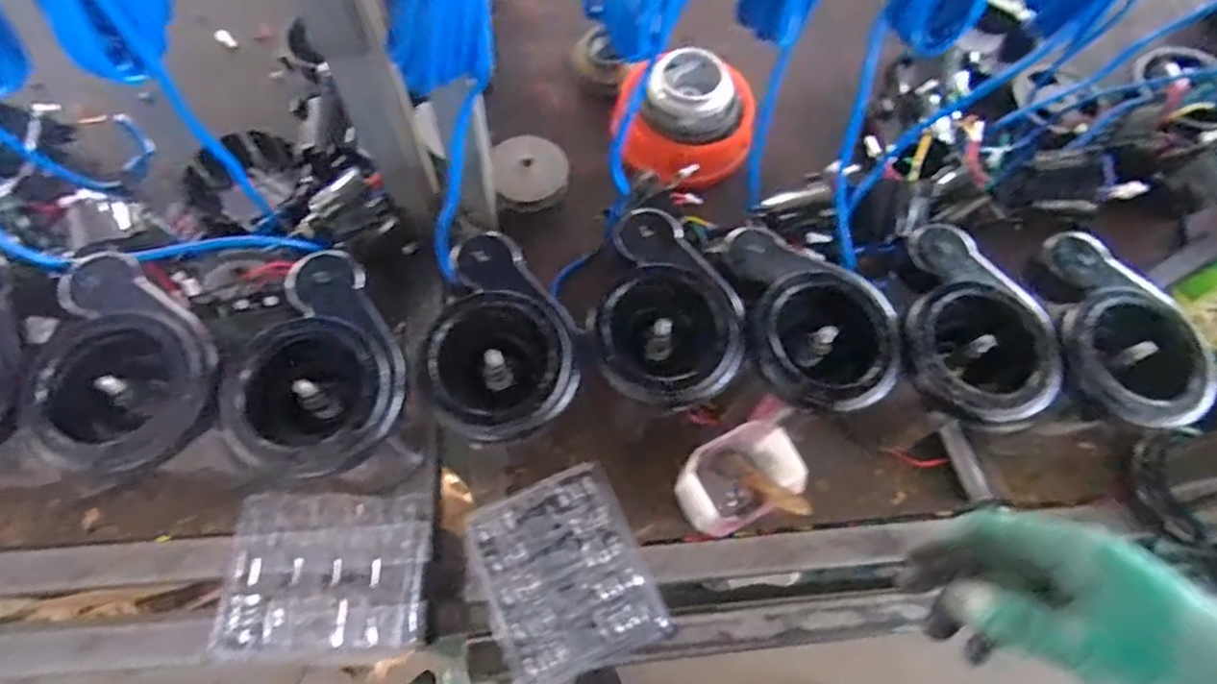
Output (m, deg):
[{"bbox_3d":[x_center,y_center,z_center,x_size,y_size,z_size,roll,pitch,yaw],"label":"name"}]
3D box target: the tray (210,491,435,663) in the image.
[{"bbox_3d":[-0.248,0.205,0.553,0.168,0.025,0.135,-2,67,-3],"label":"tray"}]

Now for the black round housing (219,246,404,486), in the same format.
[{"bbox_3d":[-0.222,0.020,0.464,0.126,0.042,0.163,-27,71,-12],"label":"black round housing"}]

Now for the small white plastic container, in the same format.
[{"bbox_3d":[0.116,0.128,0.573,0.099,0.100,0.073,-30,71,-13],"label":"small white plastic container"}]

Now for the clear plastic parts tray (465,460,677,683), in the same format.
[{"bbox_3d":[-0.040,0.210,0.564,0.142,0.031,0.164,-22,70,-10],"label":"clear plastic parts tray"}]

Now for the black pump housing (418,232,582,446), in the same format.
[{"bbox_3d":[-0.090,-0.004,0.490,0.120,0.047,0.170,-16,69,-8],"label":"black pump housing"}]

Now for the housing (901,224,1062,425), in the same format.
[{"bbox_3d":[0.286,-0.009,0.511,0.125,0.061,0.156,-35,73,-15],"label":"housing"}]

